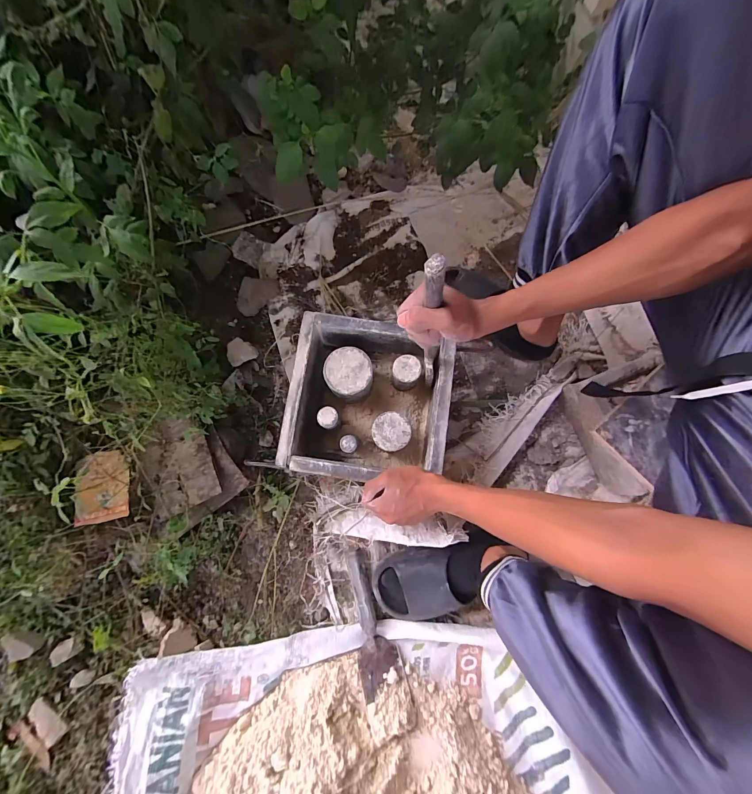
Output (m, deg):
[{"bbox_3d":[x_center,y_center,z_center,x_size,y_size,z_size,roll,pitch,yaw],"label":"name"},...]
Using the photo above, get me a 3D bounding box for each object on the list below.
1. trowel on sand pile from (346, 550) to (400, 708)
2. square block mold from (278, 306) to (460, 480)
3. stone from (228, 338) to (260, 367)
[{"bbox_3d":[-0.007,0.368,0.565,0.062,0.032,0.223,-8,78,-2],"label":"trowel on sand pile"},{"bbox_3d":[-0.011,0.009,0.558,0.237,0.097,0.235,8,78,2],"label":"square block mold"},{"bbox_3d":[-0.253,-0.087,0.652,0.055,0.025,0.046,-23,79,-5],"label":"stone"}]

